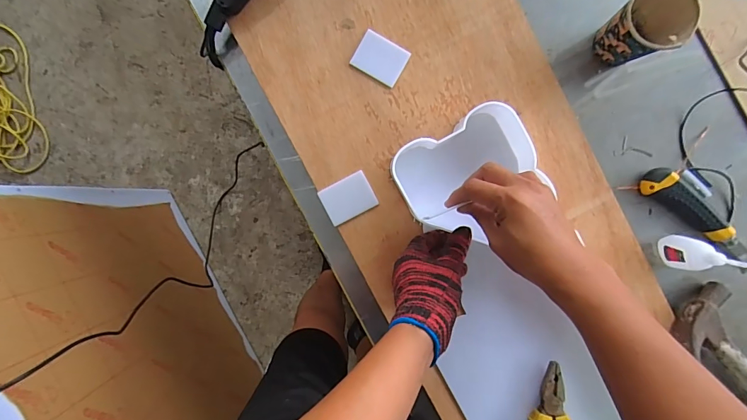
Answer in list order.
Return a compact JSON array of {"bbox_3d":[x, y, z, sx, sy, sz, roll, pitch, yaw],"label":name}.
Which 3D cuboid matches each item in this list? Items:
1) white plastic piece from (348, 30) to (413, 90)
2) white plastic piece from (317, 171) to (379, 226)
[{"bbox_3d":[0.008,-0.192,0.504,0.062,0.006,0.049,29,92,-3],"label":"white plastic piece"},{"bbox_3d":[-0.032,-0.015,0.511,0.064,0.004,0.049,-28,93,0],"label":"white plastic piece"}]

